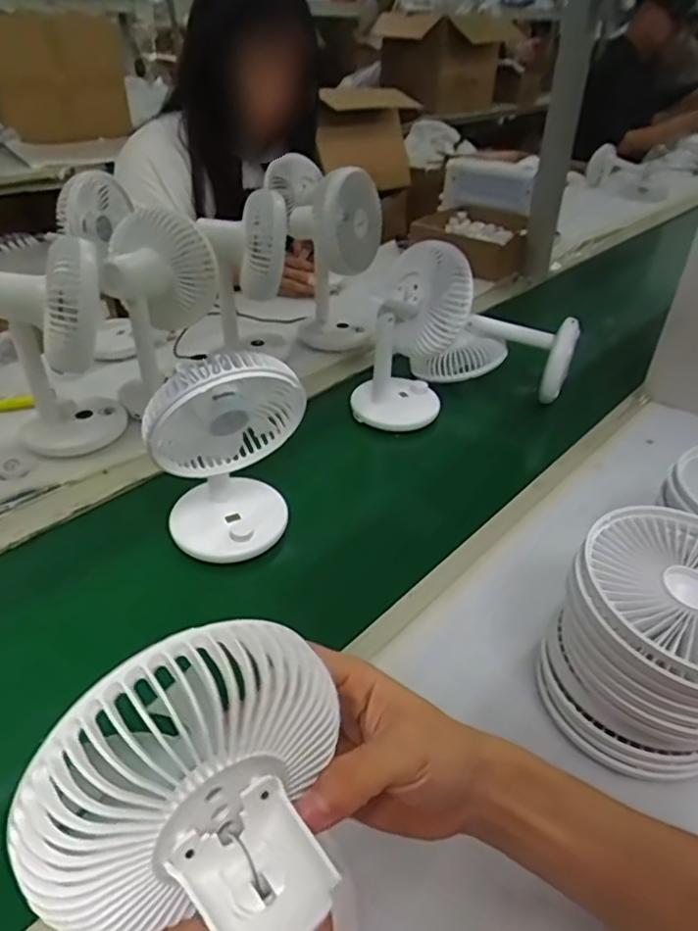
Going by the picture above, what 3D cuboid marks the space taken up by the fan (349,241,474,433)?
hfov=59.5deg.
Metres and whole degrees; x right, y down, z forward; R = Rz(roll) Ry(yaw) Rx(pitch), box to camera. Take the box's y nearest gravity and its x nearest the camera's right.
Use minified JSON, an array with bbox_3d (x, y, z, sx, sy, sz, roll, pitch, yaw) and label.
[{"bbox_3d":[0.072,-0.153,0.725,0.119,0.196,0.093,3,36,1],"label":"fan"}]

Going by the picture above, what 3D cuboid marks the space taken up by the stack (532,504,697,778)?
[{"bbox_3d":[0.211,0.122,0.411,0.134,0.128,0.142,30,44,32],"label":"stack"}]

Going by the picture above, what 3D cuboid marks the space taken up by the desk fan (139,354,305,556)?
[{"bbox_3d":[-0.104,-0.018,0.532,0.121,0.192,0.102,-6,37,-11],"label":"desk fan"}]

